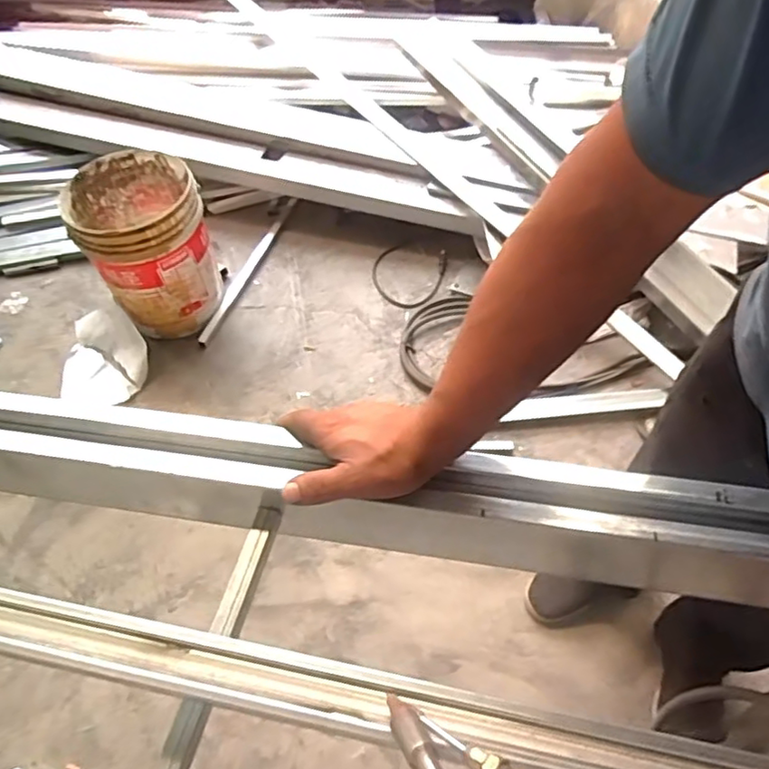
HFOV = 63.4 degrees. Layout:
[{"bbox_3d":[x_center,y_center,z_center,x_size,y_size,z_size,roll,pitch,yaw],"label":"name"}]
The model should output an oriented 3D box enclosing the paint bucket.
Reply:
[{"bbox_3d":[-0.593,-0.345,1.606,0.308,0.365,0.295,-28,58,-15],"label":"paint bucket"}]

